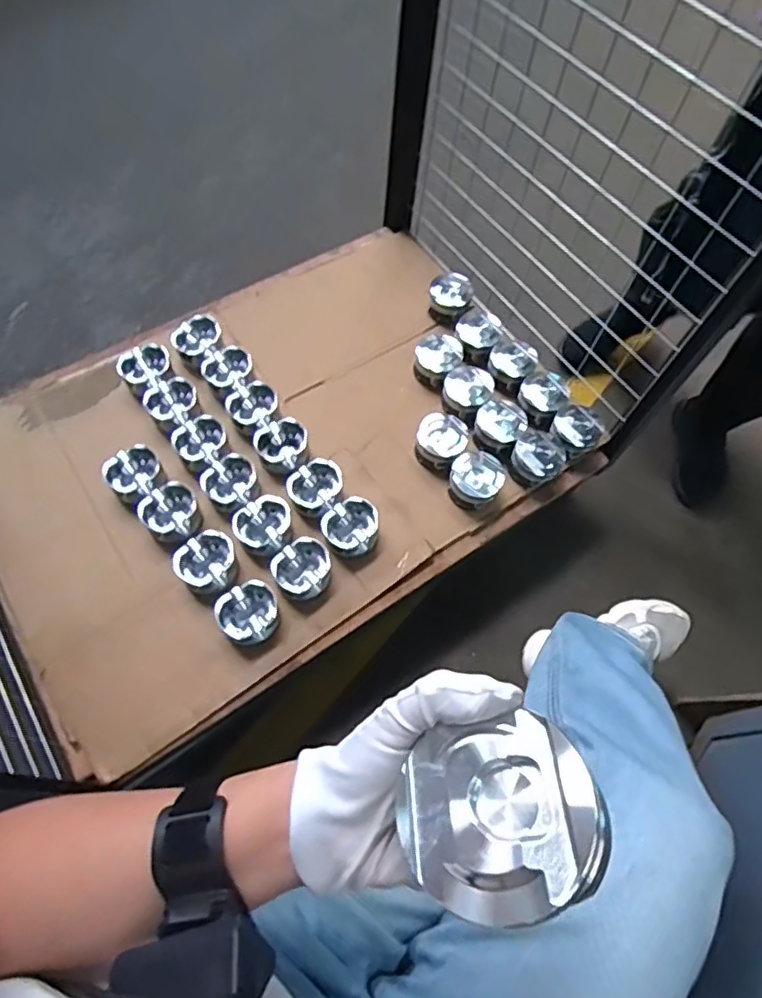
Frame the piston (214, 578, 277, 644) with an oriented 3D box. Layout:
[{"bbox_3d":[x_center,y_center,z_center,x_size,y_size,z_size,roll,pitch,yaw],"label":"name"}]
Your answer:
[{"bbox_3d":[-0.193,0.172,0.889,0.089,0.063,0.083,1,64,-3],"label":"piston"}]

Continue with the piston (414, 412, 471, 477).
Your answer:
[{"bbox_3d":[0.105,-0.099,1.038,0.087,0.064,0.096,30,66,11],"label":"piston"}]

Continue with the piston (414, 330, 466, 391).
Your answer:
[{"bbox_3d":[0.105,-0.262,1.130,0.088,0.049,0.100,32,66,12],"label":"piston"}]

